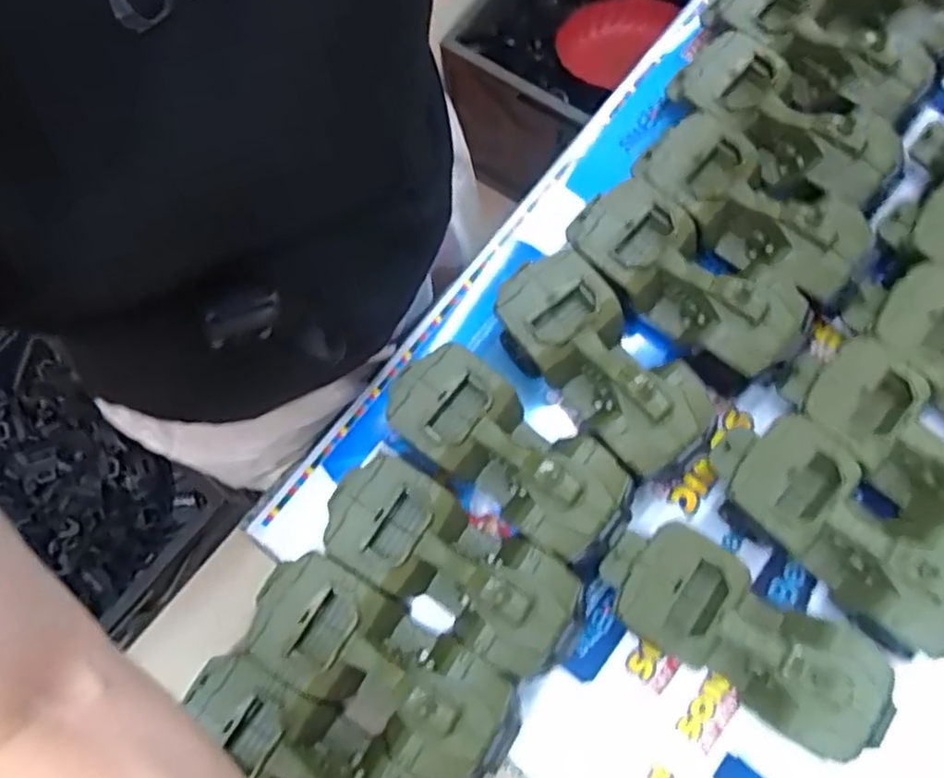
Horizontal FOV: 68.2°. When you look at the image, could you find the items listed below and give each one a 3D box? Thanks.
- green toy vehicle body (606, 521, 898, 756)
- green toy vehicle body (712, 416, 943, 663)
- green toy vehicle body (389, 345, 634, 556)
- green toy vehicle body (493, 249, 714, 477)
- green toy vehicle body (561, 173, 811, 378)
[{"bbox_3d":[0.181,0.165,0.475,0.195,0.074,0.084,31,78,10],"label":"green toy vehicle body"},{"bbox_3d":[0.256,0.101,0.489,0.189,0.077,0.088,44,80,13],"label":"green toy vehicle body"},{"bbox_3d":[0.025,0.047,0.511,0.175,0.070,0.085,39,79,12],"label":"green toy vehicle body"},{"bbox_3d":[0.092,-0.014,0.528,0.086,0.070,0.175,-39,76,-9],"label":"green toy vehicle body"},{"bbox_3d":[0.159,-0.081,0.542,0.183,0.068,0.078,39,79,12],"label":"green toy vehicle body"}]

